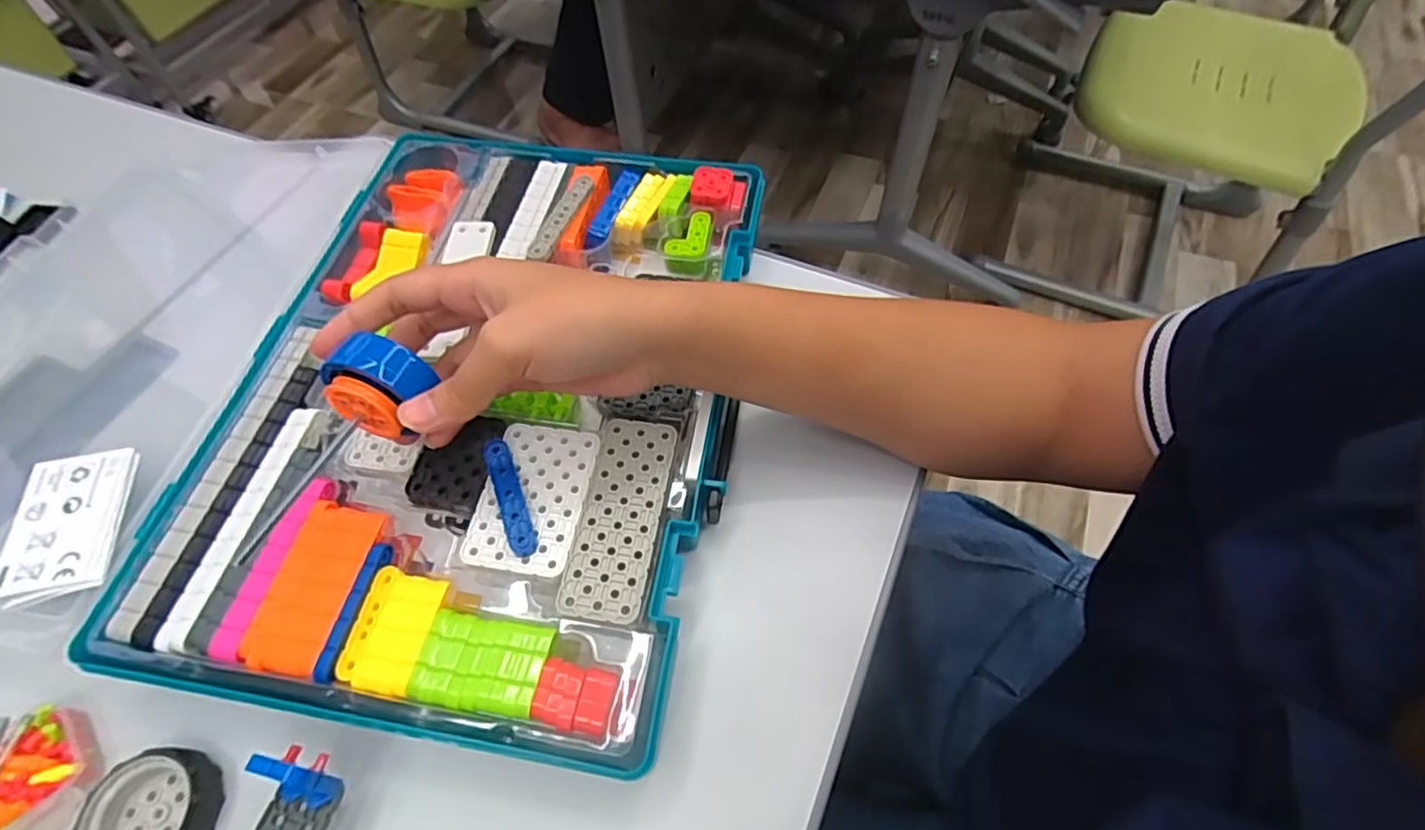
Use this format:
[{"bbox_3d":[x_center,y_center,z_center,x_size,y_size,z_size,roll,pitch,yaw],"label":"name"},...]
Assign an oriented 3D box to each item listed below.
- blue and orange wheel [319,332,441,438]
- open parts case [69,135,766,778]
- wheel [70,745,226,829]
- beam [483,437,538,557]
[{"bbox_3d":[-0.144,-0.013,0.280,0.035,0.035,0.031,18,61,13],"label":"blue and orange wheel"},{"bbox_3d":[-0.124,-0.015,0.368,0.267,0.056,0.350,8,59,8],"label":"open parts case"},{"bbox_3d":[-0.234,0.168,0.271,0.047,0.022,0.046,-1,58,2],"label":"wheel"},{"bbox_3d":[-0.098,0.039,0.310,0.012,0.007,0.062,-22,60,-10],"label":"beam"}]

